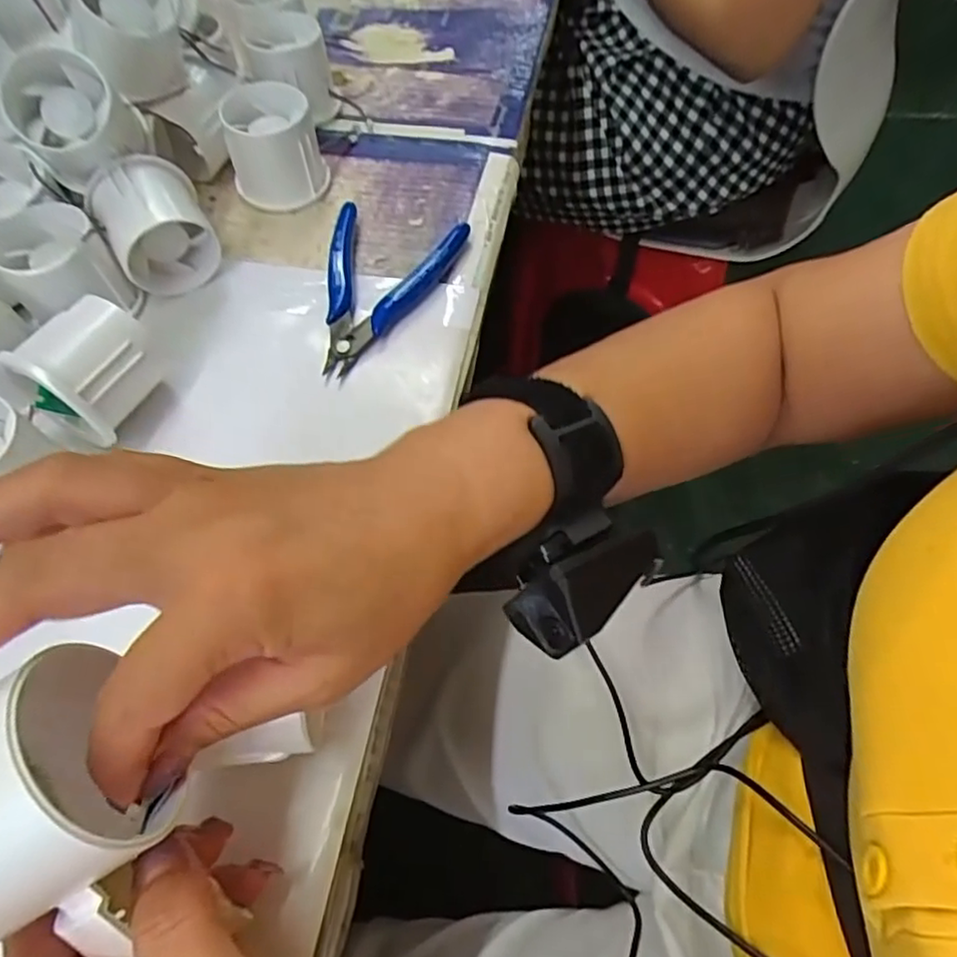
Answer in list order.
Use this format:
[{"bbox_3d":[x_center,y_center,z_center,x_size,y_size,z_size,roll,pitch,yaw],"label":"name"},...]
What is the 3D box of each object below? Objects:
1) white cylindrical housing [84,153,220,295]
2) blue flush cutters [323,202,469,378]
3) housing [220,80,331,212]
[{"bbox_3d":[-0.180,-0.141,0.363,0.051,0.055,0.051,-1,60,2],"label":"white cylindrical housing"},{"bbox_3d":[-0.059,-0.106,0.360,0.073,0.015,0.112,15,62,11],"label":"blue flush cutters"},{"bbox_3d":[-0.126,-0.204,0.401,0.054,0.053,0.054,-1,60,2],"label":"housing"}]

